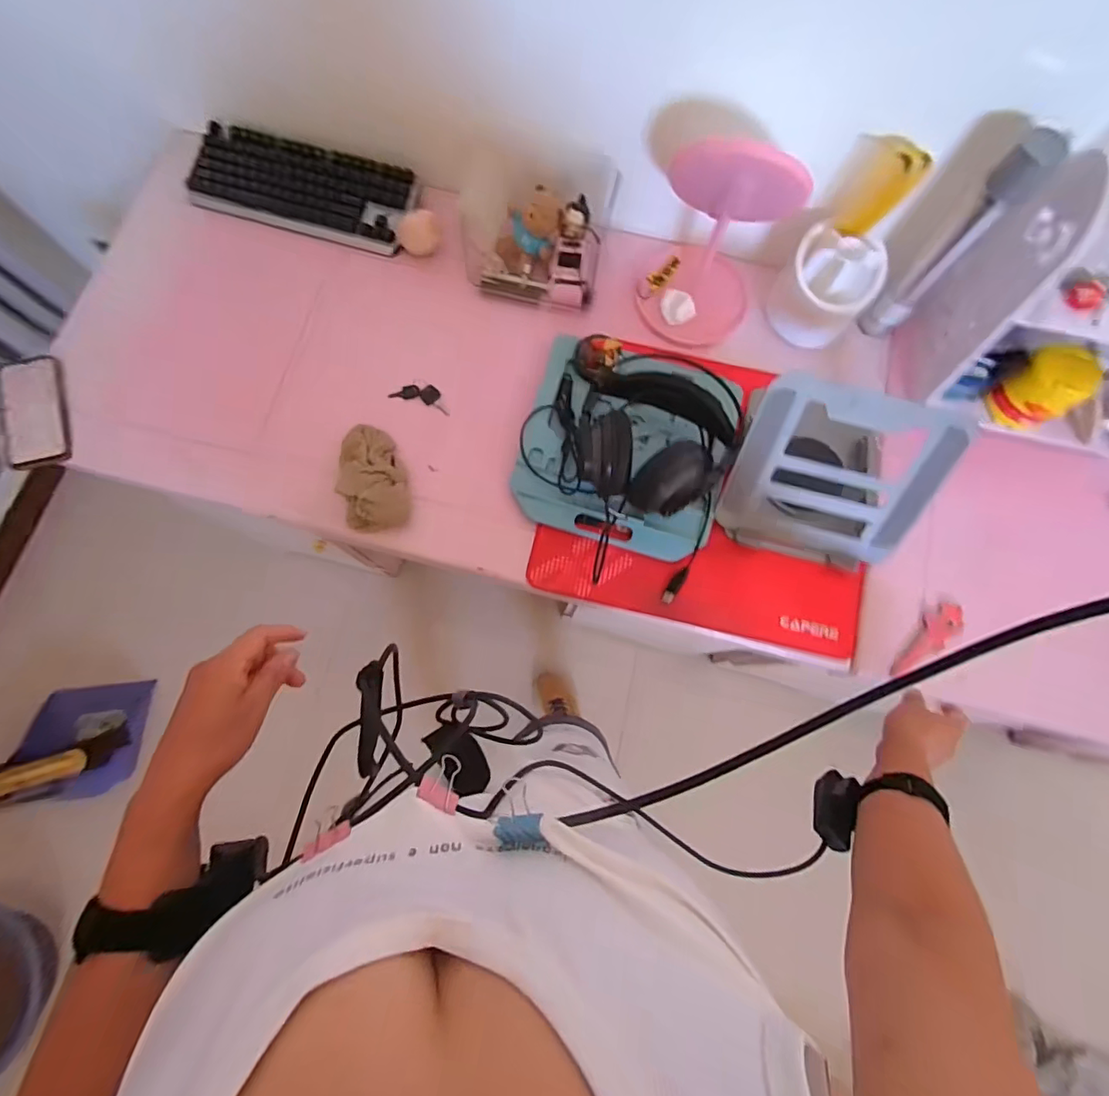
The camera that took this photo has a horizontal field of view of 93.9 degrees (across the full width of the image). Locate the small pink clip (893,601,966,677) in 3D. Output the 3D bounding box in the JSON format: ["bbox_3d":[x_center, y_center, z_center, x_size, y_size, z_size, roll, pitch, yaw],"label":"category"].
[{"bbox_3d":[0.494,0.119,0.684,0.134,0.024,0.039,-39,80,-10],"label":"small pink clip"}]

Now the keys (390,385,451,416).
[{"bbox_3d":[-0.192,-0.221,0.749,0.085,0.011,0.033,16,76,3],"label":"keys"}]

